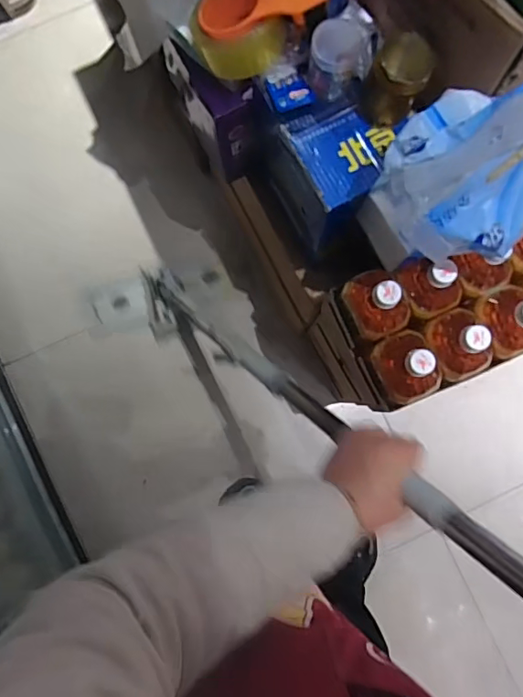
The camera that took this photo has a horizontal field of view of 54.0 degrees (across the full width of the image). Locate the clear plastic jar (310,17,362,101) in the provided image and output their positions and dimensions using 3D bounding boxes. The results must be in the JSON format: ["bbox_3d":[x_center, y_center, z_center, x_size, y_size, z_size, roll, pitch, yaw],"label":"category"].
[{"bbox_3d":[0.083,-0.334,0.598,0.054,0.091,0.061,8,84,0],"label":"clear plastic jar"}]

